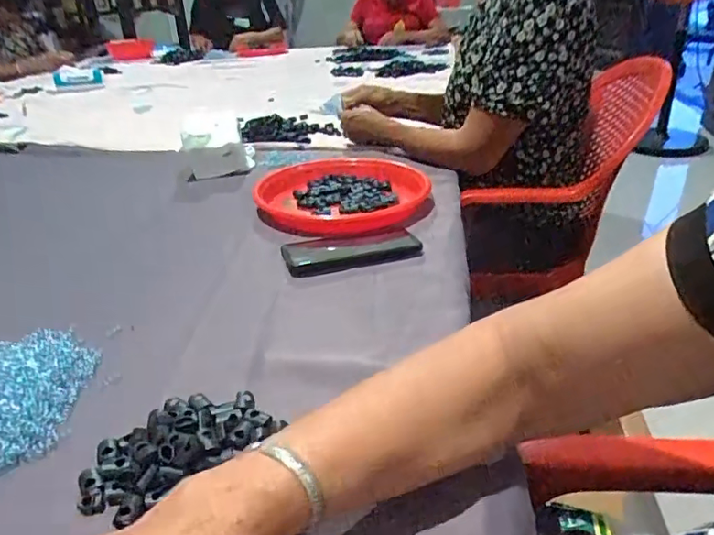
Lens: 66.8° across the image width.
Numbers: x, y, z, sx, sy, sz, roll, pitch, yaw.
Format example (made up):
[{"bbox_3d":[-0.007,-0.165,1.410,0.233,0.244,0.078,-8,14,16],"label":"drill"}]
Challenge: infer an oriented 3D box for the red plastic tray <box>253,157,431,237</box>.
[{"bbox_3d":[-0.010,-0.116,0.794,0.227,0.024,0.269,14,33,28],"label":"red plastic tray"}]

